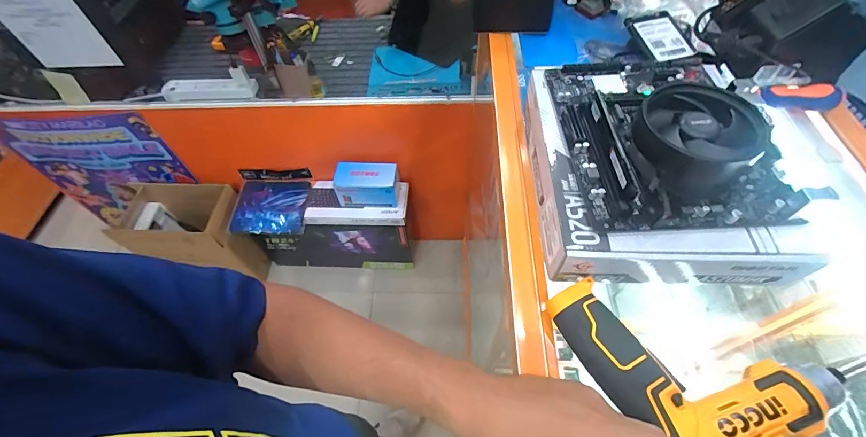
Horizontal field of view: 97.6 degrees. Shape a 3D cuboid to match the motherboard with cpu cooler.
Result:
[{"bbox_3d":[0.231,-0.104,0.379,0.188,0.062,0.238,-4,57,0],"label":"motherboard with cpu cooler"}]

